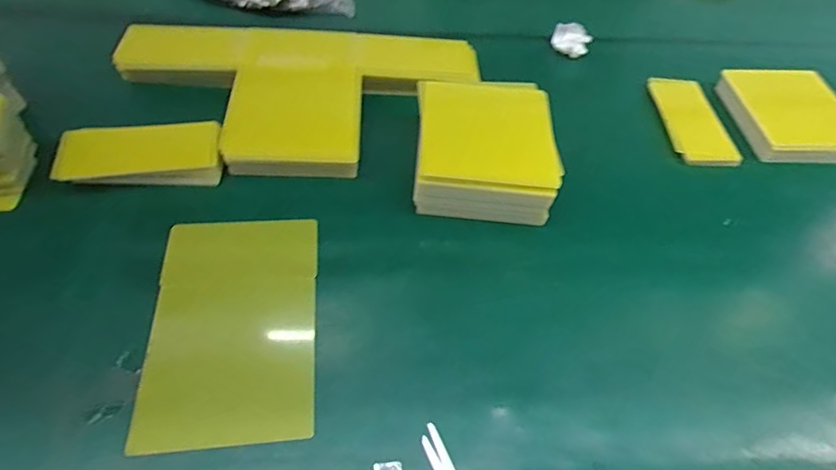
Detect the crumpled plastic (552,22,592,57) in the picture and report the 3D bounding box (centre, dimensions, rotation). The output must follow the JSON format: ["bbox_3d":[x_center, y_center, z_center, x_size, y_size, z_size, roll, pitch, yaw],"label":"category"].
[{"bbox_3d":[0.222,-0.280,0.722,0.054,0.030,0.058,19,54,9],"label":"crumpled plastic"}]

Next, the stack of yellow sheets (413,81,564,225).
[{"bbox_3d":[0.072,-0.094,0.544,0.146,0.066,0.157,4,53,-2],"label":"stack of yellow sheets"}]

